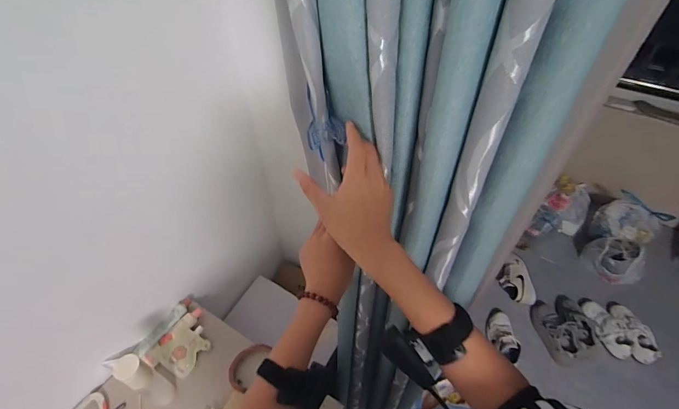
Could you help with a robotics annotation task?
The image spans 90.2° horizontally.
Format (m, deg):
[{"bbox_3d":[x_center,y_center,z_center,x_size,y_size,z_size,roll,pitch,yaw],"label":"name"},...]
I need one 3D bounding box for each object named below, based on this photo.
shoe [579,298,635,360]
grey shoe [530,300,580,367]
[{"bbox_3d":[1.148,0.537,1.493,0.132,0.092,0.283,-4,47,-4],"label":"shoe"},{"bbox_3d":[0.921,0.535,1.452,0.129,0.100,0.283,0,47,1],"label":"grey shoe"}]

